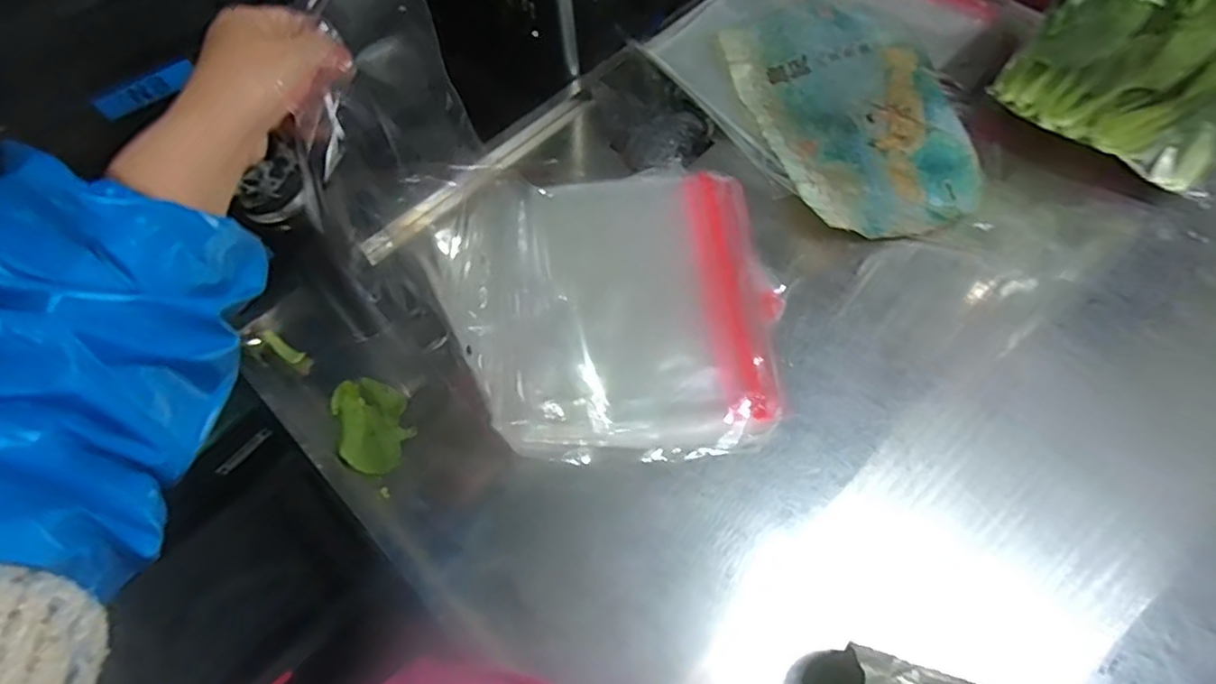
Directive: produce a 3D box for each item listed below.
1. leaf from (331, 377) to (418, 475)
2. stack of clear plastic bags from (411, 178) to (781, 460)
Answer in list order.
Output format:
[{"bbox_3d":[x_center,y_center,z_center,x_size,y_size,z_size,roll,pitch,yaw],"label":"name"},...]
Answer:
[{"bbox_3d":[-0.237,0.083,0.639,0.070,0.017,0.104,-20,63,-9],"label":"leaf"},{"bbox_3d":[-0.002,-0.039,0.660,0.343,0.033,0.323,-4,67,-6],"label":"stack of clear plastic bags"}]

